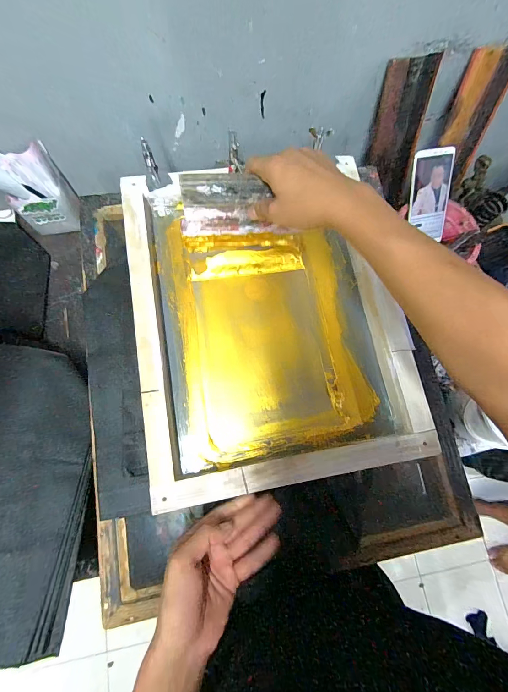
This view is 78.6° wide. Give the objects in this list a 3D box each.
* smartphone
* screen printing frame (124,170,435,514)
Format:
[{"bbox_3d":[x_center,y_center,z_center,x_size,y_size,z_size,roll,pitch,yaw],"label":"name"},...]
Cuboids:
[{"bbox_3d":[0.315,-0.267,0.556,0.072,0.008,0.145,-7,119,-4],"label":"smartphone"},{"bbox_3d":[0.025,-0.036,0.435,0.361,0.042,0.433,-10,77,-4],"label":"screen printing frame"}]

